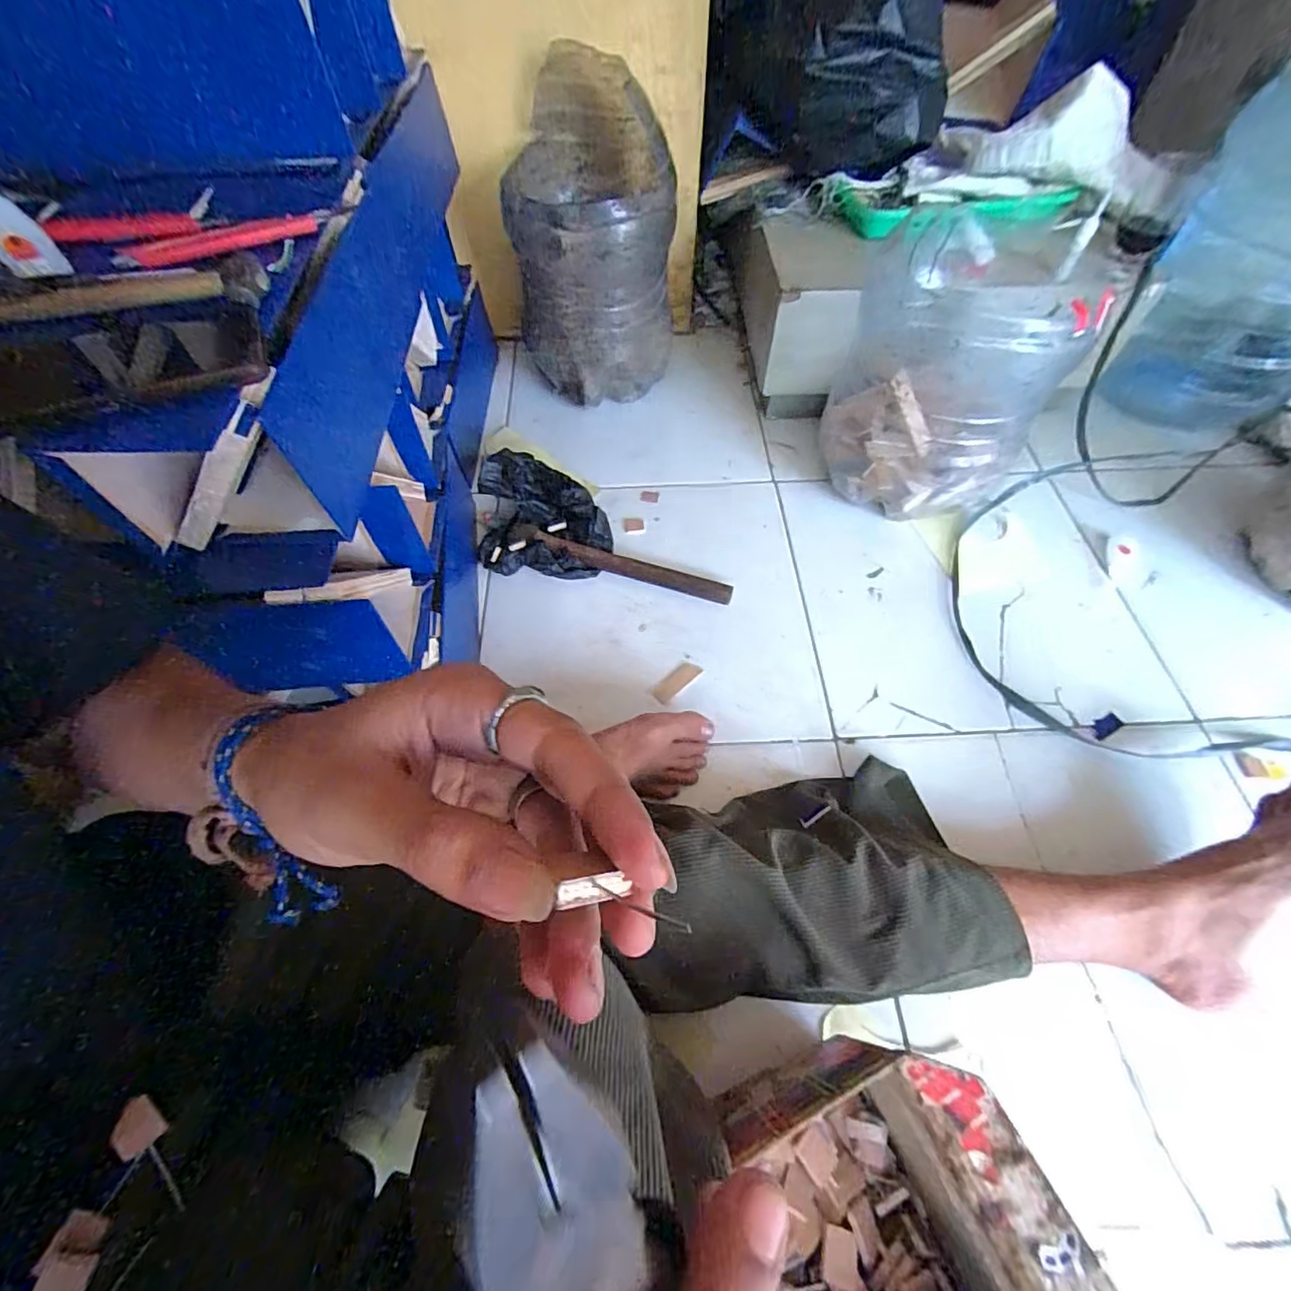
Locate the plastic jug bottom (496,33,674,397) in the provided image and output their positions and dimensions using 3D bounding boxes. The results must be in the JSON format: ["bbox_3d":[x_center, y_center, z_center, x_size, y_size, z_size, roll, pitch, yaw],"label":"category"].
[{"bbox_3d":[-0.073,-0.545,0.779,0.217,0.330,0.260,-4,59,-1],"label":"plastic jug bottom"}]

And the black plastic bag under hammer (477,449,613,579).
[{"bbox_3d":[-0.134,-0.159,0.725,0.178,0.090,0.141,10,60,8],"label":"black plastic bag under hammer"}]

